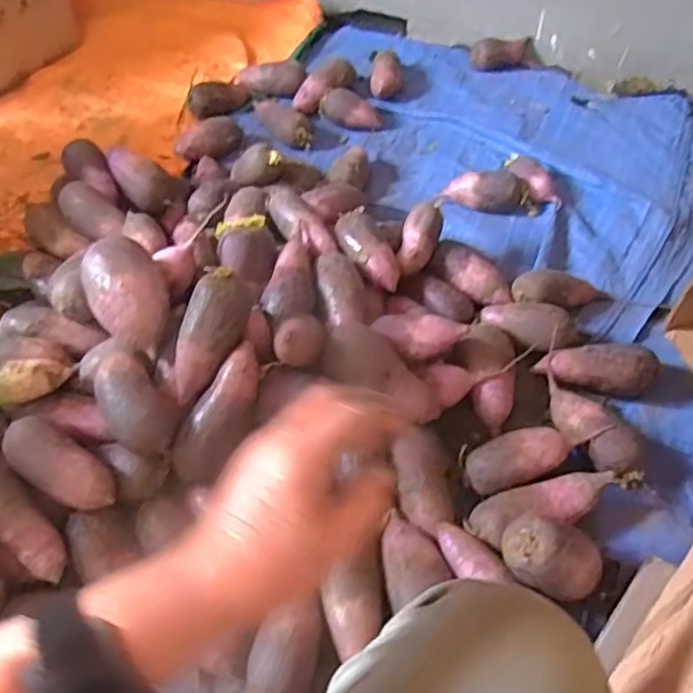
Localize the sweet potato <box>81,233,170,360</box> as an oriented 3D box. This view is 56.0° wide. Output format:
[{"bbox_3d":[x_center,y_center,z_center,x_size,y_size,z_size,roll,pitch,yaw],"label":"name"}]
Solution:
[{"bbox_3d":[-0.281,-0.062,0.834,0.089,0.077,0.162,-12,86,-42],"label":"sweet potato"}]

